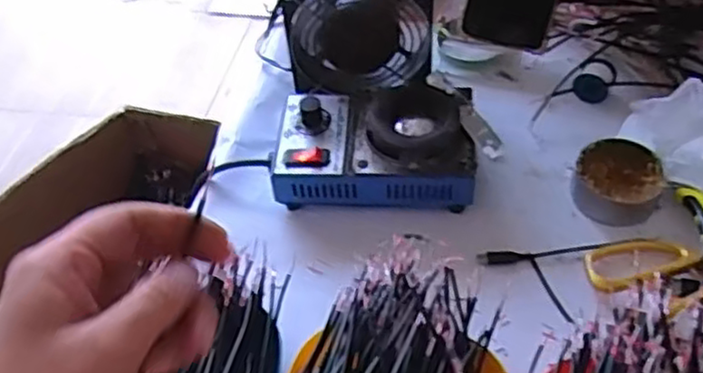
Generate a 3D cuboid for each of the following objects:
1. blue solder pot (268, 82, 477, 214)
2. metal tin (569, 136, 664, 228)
[{"bbox_3d":[0.017,-0.033,0.547,0.150,0.057,0.090,-1,50,5],"label":"blue solder pot"},{"bbox_3d":[0.198,-0.003,0.530,0.061,0.026,0.065,-3,50,3],"label":"metal tin"}]

